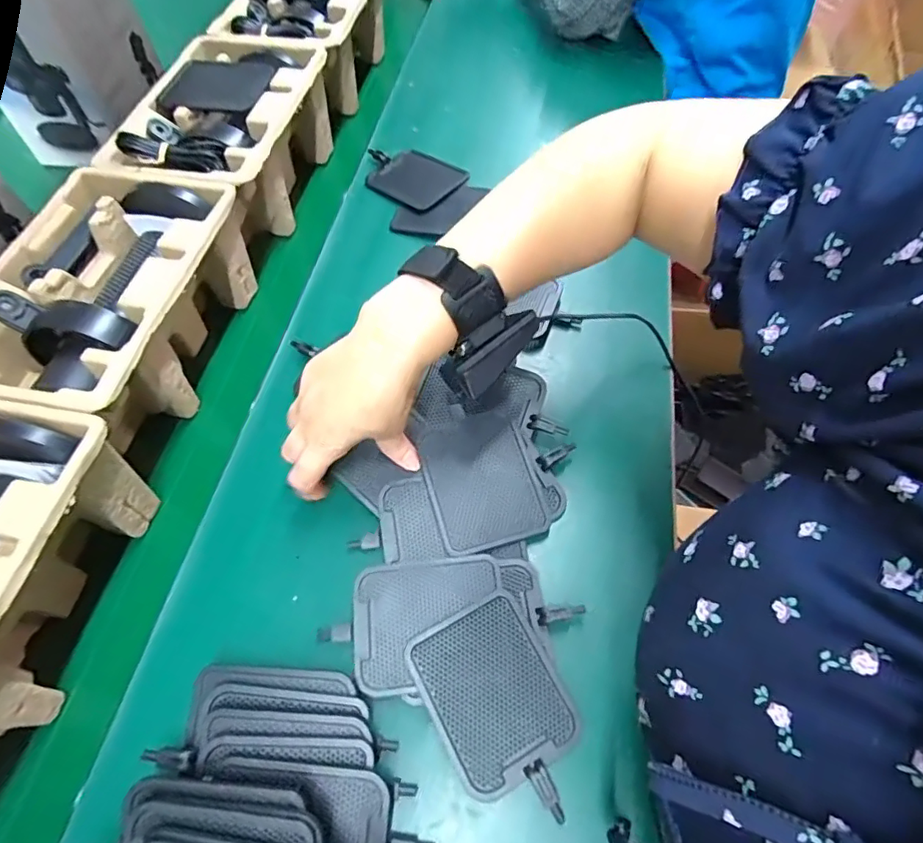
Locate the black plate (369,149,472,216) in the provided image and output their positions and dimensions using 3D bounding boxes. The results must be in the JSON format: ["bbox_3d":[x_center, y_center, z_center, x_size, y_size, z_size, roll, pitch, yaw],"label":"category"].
[{"bbox_3d":[-0.058,-0.280,0.611,0.130,0.014,0.085,39,68,24],"label":"black plate"}]

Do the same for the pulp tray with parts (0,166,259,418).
[{"bbox_3d":[-0.278,-0.088,0.450,0.155,0.108,0.233,8,59,8],"label":"pulp tray with parts"}]

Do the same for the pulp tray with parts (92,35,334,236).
[{"bbox_3d":[-0.235,-0.287,0.569,0.146,0.120,0.231,7,59,8],"label":"pulp tray with parts"}]

